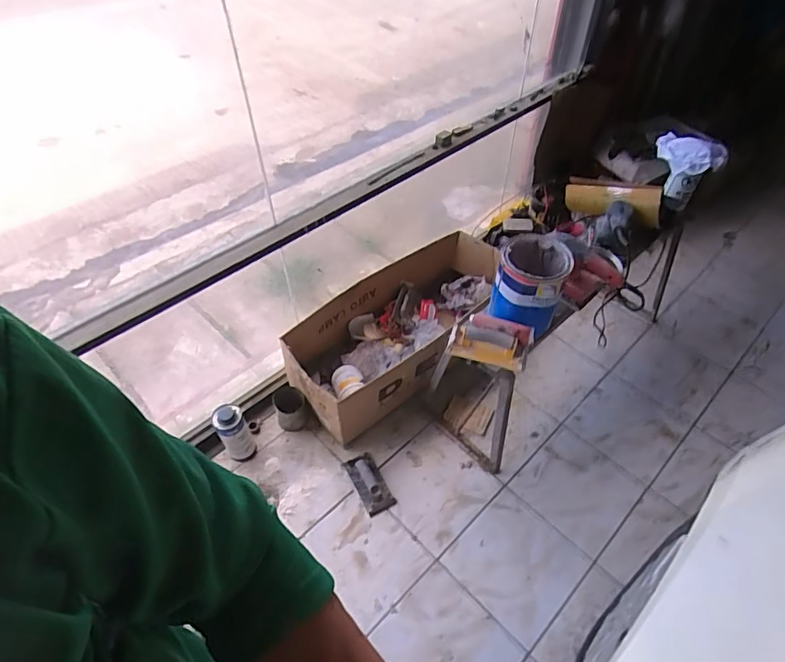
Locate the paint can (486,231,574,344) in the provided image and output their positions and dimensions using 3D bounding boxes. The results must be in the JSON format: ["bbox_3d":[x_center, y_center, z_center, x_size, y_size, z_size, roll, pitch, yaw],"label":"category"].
[{"bbox_3d":[0.334,-0.116,1.214,0.170,0.181,0.190,23,53,19],"label":"paint can"}]

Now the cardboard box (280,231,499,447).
[{"bbox_3d":[0.038,0.001,1.701,0.389,0.256,0.863,35,57,27],"label":"cardboard box"}]

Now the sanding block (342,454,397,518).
[{"bbox_3d":[-0.071,0.444,1.453,0.087,0.050,0.195,-22,53,-18],"label":"sanding block"}]

